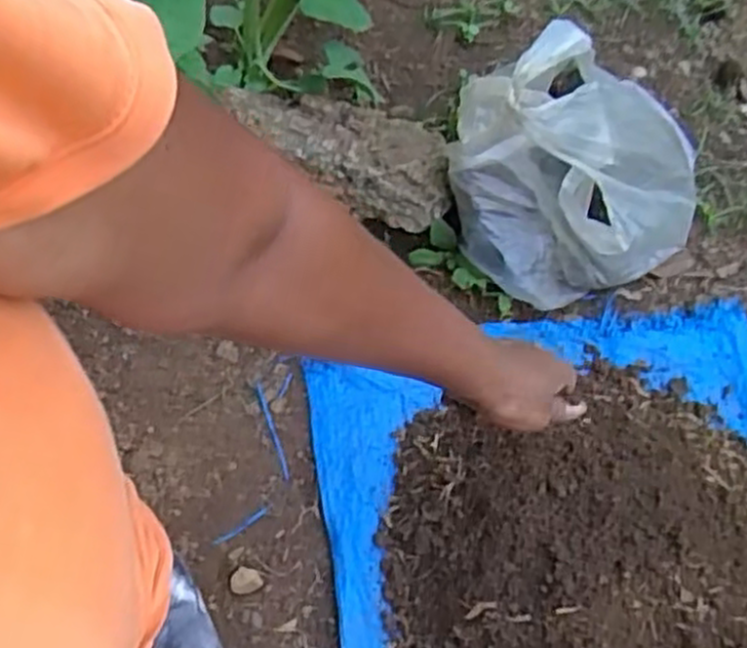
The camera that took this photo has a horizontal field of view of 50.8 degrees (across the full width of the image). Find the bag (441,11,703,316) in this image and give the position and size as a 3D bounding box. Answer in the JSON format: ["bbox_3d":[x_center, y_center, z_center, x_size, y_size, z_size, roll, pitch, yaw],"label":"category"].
[{"bbox_3d":[0.208,-0.156,0.793,0.254,0.245,0.200,-21,66,-10],"label":"bag"}]

